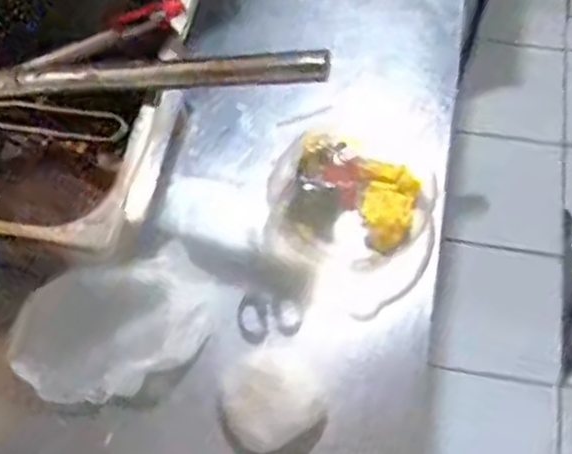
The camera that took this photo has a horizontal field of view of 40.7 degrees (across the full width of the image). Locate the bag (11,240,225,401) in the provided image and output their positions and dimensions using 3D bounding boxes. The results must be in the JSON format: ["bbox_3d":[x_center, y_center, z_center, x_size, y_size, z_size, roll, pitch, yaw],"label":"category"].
[{"bbox_3d":[-0.157,0.089,0.725,0.192,0.051,0.106,-23,64,-11],"label":"bag"}]

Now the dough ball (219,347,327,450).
[{"bbox_3d":[-0.012,0.152,0.699,0.089,0.050,0.093,-1,62,1],"label":"dough ball"}]

